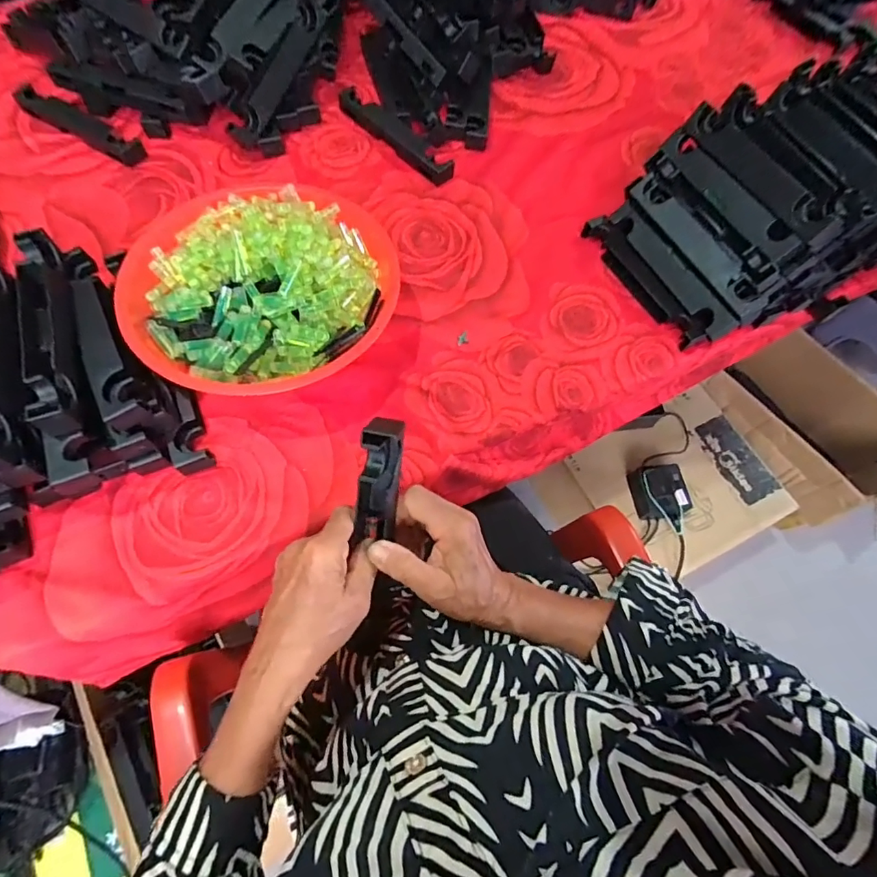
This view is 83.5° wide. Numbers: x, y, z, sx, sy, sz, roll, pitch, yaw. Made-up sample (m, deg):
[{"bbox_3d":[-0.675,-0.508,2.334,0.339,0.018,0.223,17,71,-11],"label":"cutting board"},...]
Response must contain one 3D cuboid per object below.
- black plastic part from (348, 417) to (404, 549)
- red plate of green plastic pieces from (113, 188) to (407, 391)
[{"bbox_3d":[-0.042,0.034,0.353,0.028,0.093,0.031,12,31,3],"label":"black plastic part"},{"bbox_3d":[-0.168,-0.141,0.487,0.247,0.071,0.225,-19,67,-11],"label":"red plate of green plastic pieces"}]

